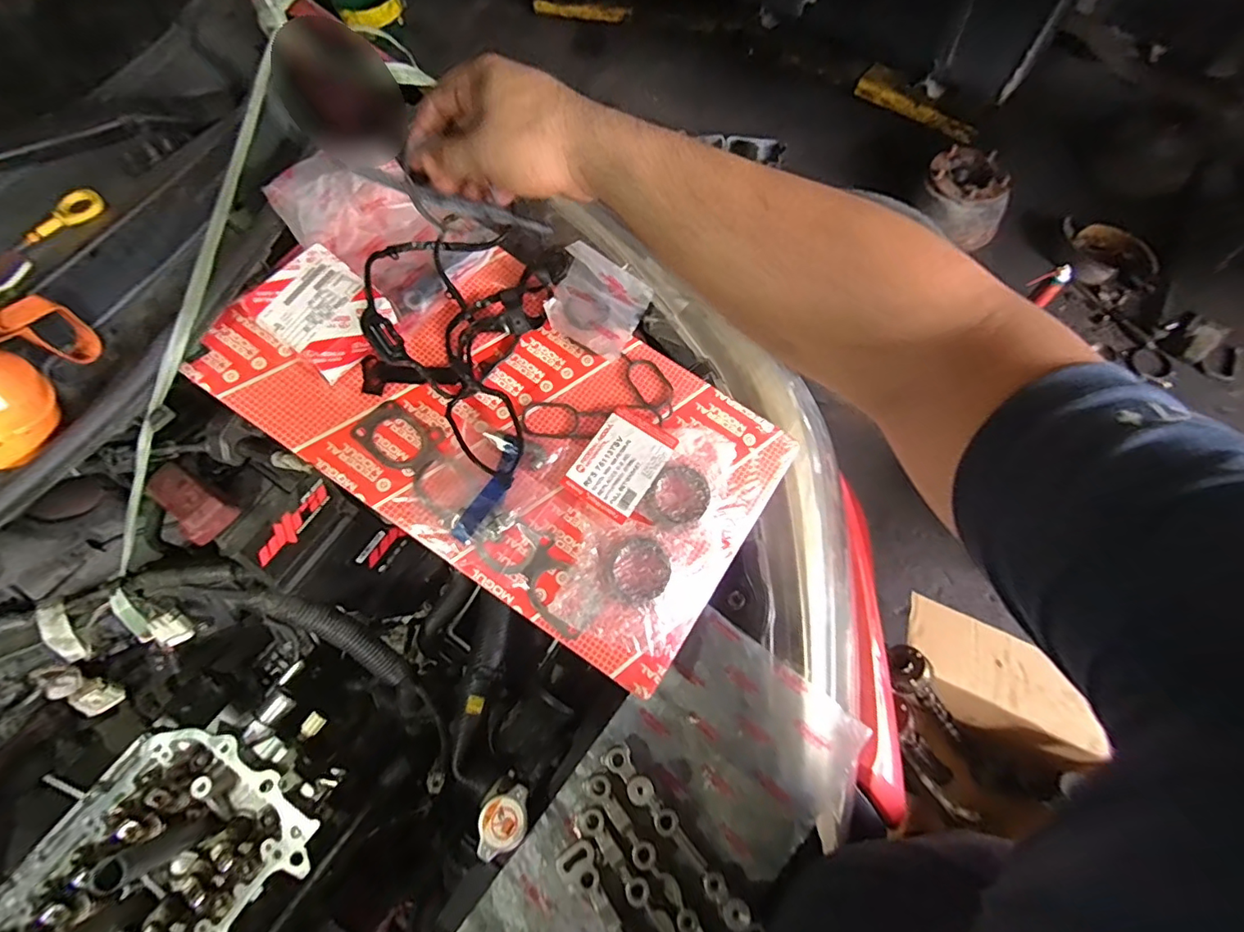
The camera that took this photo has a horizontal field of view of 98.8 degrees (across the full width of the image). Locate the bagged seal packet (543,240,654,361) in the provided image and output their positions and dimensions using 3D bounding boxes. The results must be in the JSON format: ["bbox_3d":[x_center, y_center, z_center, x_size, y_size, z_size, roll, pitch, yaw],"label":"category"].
[{"bbox_3d":[-0.025,-0.167,0.543,0.092,0.021,0.101,30,71,-5],"label":"bagged seal packet"}]

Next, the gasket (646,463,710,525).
[{"bbox_3d":[0.054,0.026,0.493,0.054,0.014,0.053,-1,66,3],"label":"gasket"}]

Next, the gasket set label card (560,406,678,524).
[{"bbox_3d":[-0.001,-0.004,0.498,0.070,0.005,0.099,34,74,10],"label":"gasket set label card"}]

